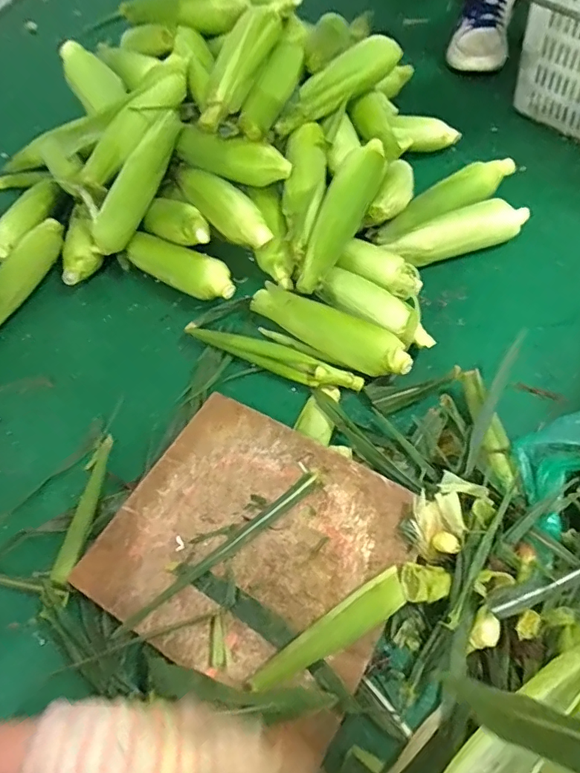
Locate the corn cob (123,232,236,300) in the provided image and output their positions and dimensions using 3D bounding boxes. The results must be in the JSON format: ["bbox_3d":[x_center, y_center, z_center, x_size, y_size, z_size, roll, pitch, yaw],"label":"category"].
[{"bbox_3d":[-0.164,-0.171,0.730,0.198,0.055,0.057,27,64,20],"label":"corn cob"}]

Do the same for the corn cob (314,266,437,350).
[{"bbox_3d":[0.118,-0.102,0.650,0.168,0.040,0.057,35,68,24],"label":"corn cob"}]

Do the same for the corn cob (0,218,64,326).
[{"bbox_3d":[-0.415,-0.169,0.755,0.058,0.058,0.240,11,60,12],"label":"corn cob"}]

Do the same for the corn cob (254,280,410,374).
[{"bbox_3d":[0.046,-0.074,0.629,0.226,0.046,0.055,29,66,22],"label":"corn cob"}]

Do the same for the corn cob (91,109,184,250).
[{"bbox_3d":[-0.226,-0.297,0.724,0.042,0.048,0.224,42,106,23],"label":"corn cob"}]

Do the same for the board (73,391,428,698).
[{"bbox_3d":[-0.036,0.167,0.517,0.289,0.034,0.256,27,64,17],"label":"board"}]

